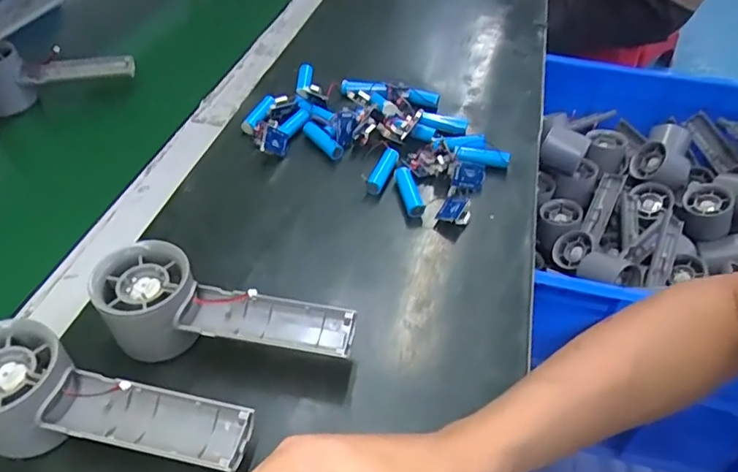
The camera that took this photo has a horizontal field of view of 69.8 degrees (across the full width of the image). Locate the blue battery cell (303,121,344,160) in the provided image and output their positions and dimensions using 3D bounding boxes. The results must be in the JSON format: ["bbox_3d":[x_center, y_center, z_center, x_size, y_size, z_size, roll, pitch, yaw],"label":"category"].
[{"bbox_3d":[-0.043,-0.089,0.499,0.014,0.017,0.052,-30,54,-27],"label":"blue battery cell"}]

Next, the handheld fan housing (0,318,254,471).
[{"bbox_3d":[-0.142,0.098,0.282,0.148,0.064,0.056,14,47,11],"label":"handheld fan housing"}]

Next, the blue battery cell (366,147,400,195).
[{"bbox_3d":[0.012,-0.059,0.469,0.017,0.016,0.049,21,69,17],"label":"blue battery cell"}]

